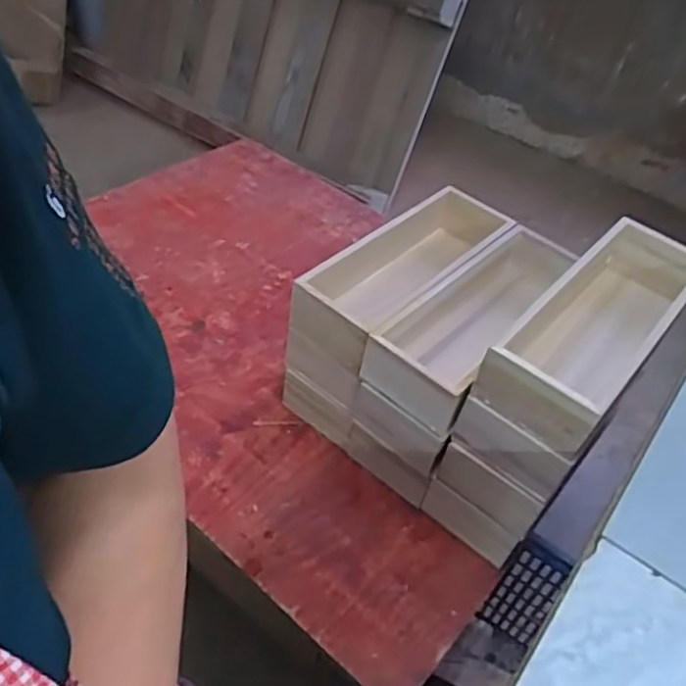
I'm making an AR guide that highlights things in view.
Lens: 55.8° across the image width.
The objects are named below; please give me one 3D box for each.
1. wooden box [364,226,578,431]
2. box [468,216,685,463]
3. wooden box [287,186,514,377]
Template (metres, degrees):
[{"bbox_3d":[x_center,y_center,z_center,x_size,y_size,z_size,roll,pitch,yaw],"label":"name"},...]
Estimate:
[{"bbox_3d":[0.155,-0.030,0.693,0.099,0.068,0.301,30,50,29],"label":"wooden box"},{"bbox_3d":[0.242,-0.023,0.611,0.103,0.065,0.288,30,50,29],"label":"box"},{"bbox_3d":[0.084,-0.085,0.738,0.100,0.080,0.312,31,51,29],"label":"wooden box"}]

